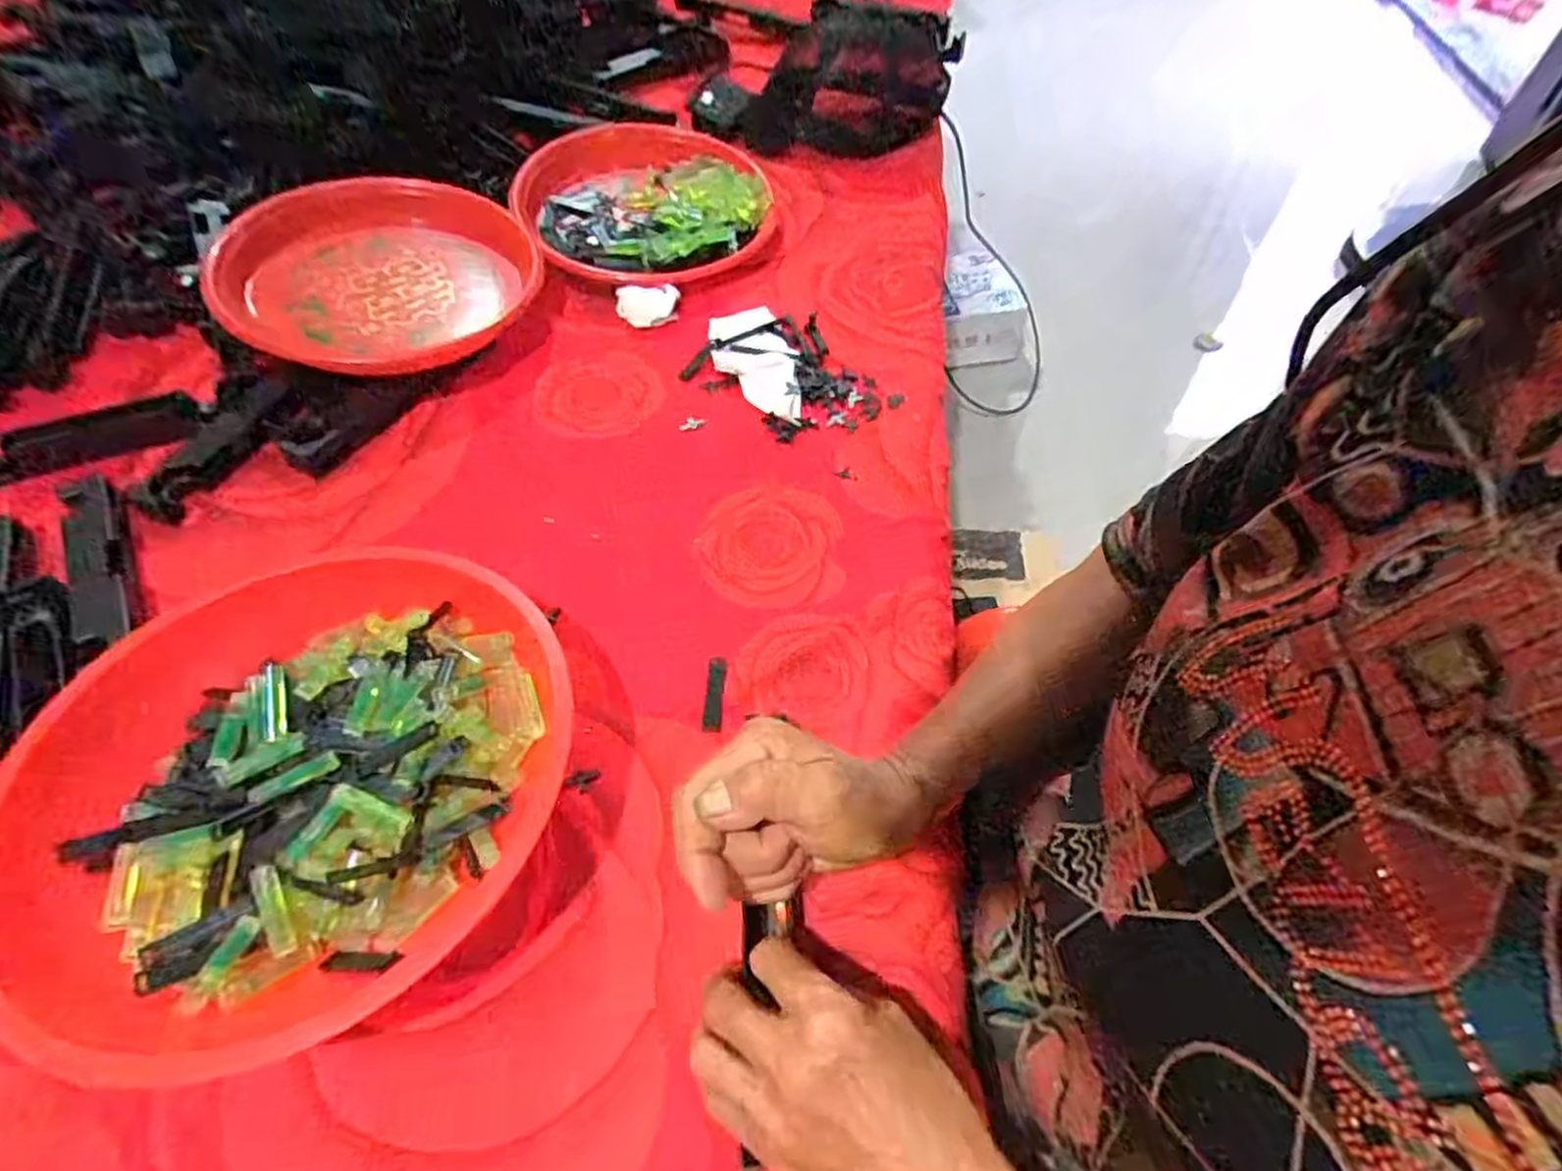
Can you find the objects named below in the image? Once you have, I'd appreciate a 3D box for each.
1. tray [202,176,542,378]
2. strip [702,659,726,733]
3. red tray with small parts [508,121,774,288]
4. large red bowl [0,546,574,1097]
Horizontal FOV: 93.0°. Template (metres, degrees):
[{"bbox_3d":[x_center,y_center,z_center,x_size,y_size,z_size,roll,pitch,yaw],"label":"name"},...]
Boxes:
[{"bbox_3d":[-0.341,-0.278,0.639,0.249,0.040,0.249,-12,62,-22],"label":"tray"},{"bbox_3d":[-0.040,0.064,0.442,0.011,0.004,0.047,9,58,-12],"label":"strip"},{"bbox_3d":[-0.131,-0.384,0.742,0.257,0.043,0.267,-12,53,-10],"label":"red tray with small parts"},{"bbox_3d":[-0.235,0.094,0.365,0.239,0.075,0.245,1,52,-1],"label":"large red bowl"}]

